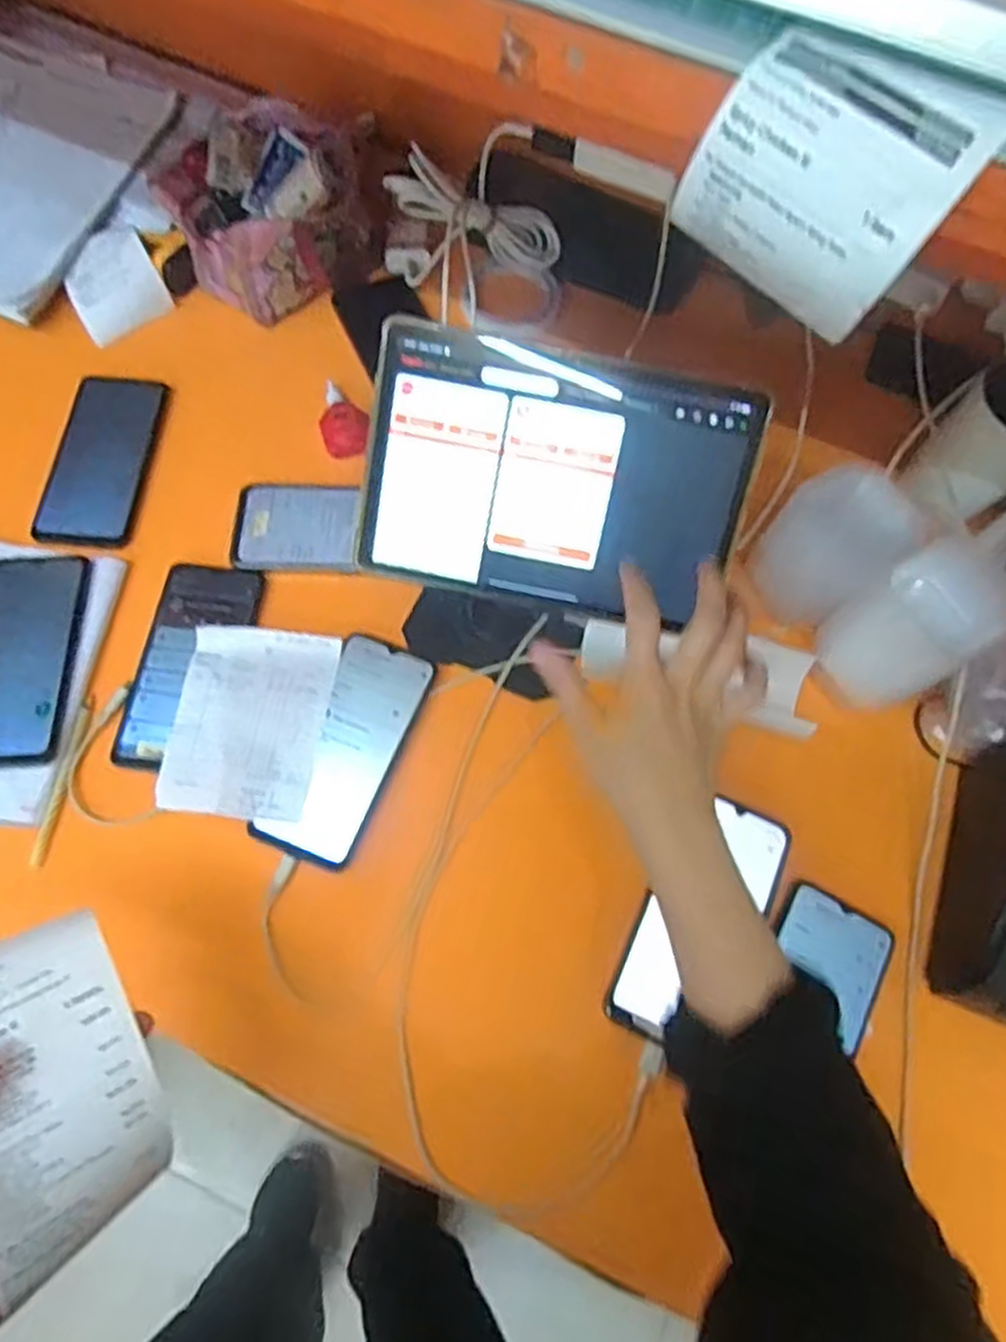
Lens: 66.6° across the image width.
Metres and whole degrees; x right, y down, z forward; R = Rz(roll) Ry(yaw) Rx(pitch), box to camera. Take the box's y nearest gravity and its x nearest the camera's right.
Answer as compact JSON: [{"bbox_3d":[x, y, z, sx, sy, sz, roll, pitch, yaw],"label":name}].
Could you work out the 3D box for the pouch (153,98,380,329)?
[{"bbox_3d":[-0.211,-0.420,0.687,0.155,0.082,0.175,-37,74,-17],"label":"pouch"}]

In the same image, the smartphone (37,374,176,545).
[{"bbox_3d":[-0.336,-0.180,0.648,0.072,0.006,0.169,8,68,-9],"label":"smartphone"}]

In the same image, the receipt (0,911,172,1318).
[{"bbox_3d":[-0.210,0.191,0.359,0.079,0.041,0.145,-23,65,-32],"label":"receipt"}]

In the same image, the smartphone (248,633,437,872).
[{"bbox_3d":[-0.110,0.055,0.550,0.069,0.010,0.163,21,67,5],"label":"smartphone"}]

